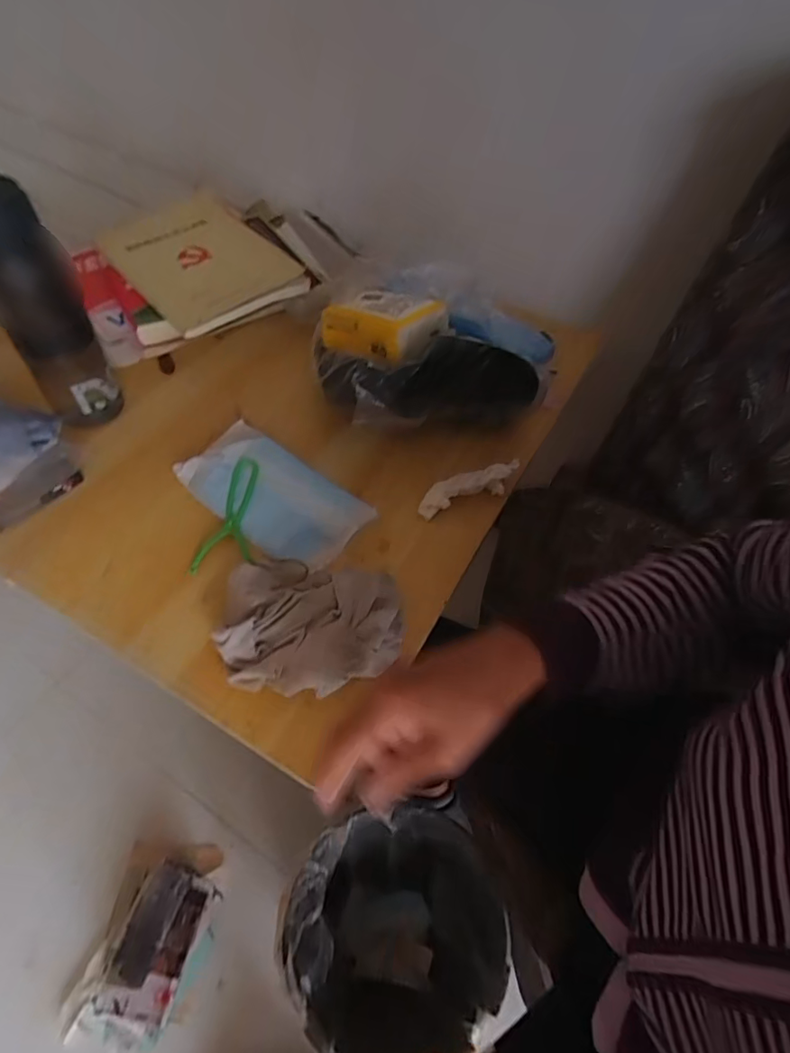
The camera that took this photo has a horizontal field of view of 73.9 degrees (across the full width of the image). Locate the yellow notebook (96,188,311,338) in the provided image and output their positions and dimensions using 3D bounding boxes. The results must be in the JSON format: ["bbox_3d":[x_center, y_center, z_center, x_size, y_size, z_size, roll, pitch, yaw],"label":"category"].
[{"bbox_3d":[-0.269,-0.370,0.716,0.186,0.028,0.271,-37,70,-17],"label":"yellow notebook"}]

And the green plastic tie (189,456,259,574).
[{"bbox_3d":[-0.170,-0.016,0.530,0.056,0.018,0.132,-1,54,-7],"label":"green plastic tie"}]

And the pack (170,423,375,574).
[{"bbox_3d":[-0.127,-0.033,0.547,0.196,0.016,0.103,32,57,17],"label":"pack"}]

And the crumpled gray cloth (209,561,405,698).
[{"bbox_3d":[-0.070,0.079,0.453,0.149,0.030,0.124,6,54,-2],"label":"crumpled gray cloth"}]

